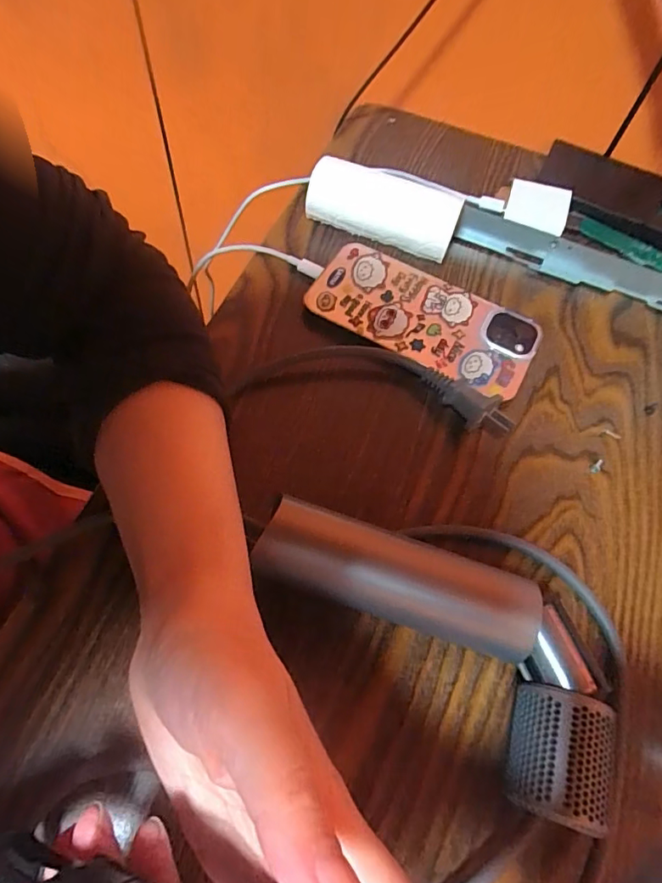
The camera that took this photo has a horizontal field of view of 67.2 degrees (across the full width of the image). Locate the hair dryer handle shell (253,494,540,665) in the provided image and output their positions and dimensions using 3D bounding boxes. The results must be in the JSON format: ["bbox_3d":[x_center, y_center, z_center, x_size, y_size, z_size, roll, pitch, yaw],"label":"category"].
[{"bbox_3d":[0.030,0.065,0.229,0.122,0.041,0.035,17,63,5],"label":"hair dryer handle shell"}]

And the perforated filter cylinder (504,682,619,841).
[{"bbox_3d":[0.088,0.126,0.203,0.035,0.040,0.044,18,63,6],"label":"perforated filter cylinder"}]

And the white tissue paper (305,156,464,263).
[{"bbox_3d":[0.035,-0.158,0.331,0.099,0.035,0.032,20,63,7],"label":"white tissue paper"}]

